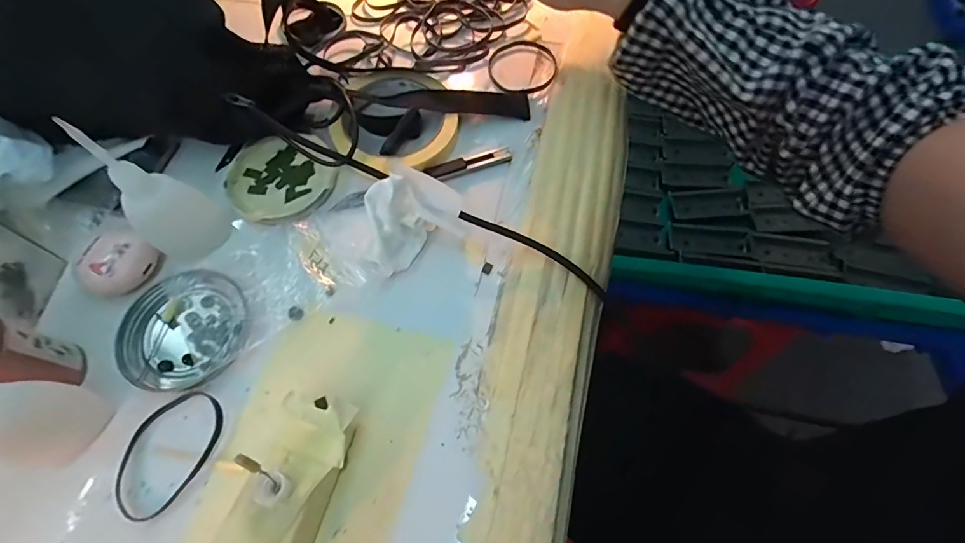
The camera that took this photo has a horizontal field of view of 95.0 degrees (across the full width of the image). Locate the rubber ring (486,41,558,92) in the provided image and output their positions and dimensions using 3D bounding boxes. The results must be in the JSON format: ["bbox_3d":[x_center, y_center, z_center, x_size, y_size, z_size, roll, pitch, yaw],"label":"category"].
[{"bbox_3d":[0.035,-0.179,0.385,0.061,0.004,0.066,0,64,0],"label":"rubber ring"}]

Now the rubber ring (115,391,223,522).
[{"bbox_3d":[-0.182,0.102,0.254,0.048,0.004,0.069,28,68,13],"label":"rubber ring"}]

